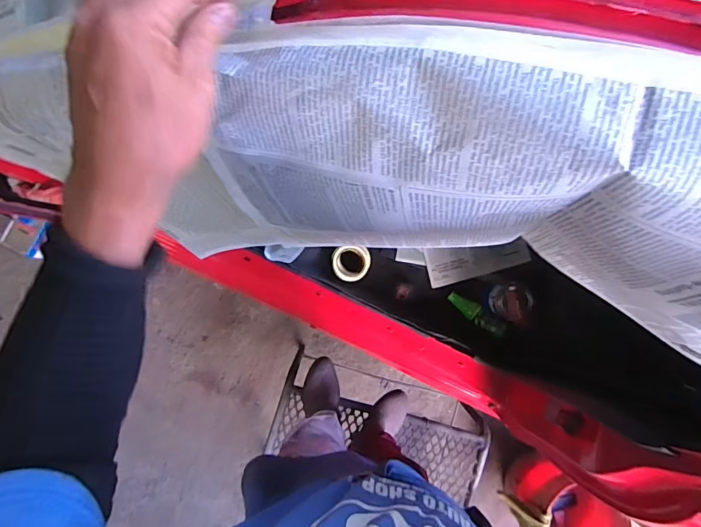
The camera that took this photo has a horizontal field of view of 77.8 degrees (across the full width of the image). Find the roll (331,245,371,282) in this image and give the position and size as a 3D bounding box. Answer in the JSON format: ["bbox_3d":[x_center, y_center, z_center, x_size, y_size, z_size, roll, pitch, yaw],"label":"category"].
[{"bbox_3d":[0.002,0.000,1.214,0.109,0.034,0.101,0,86,-3],"label":"roll"}]

